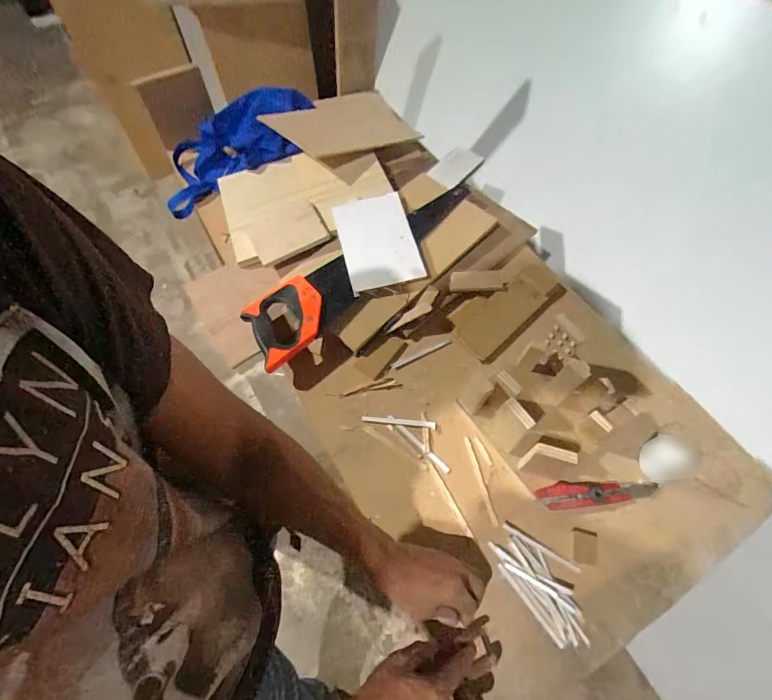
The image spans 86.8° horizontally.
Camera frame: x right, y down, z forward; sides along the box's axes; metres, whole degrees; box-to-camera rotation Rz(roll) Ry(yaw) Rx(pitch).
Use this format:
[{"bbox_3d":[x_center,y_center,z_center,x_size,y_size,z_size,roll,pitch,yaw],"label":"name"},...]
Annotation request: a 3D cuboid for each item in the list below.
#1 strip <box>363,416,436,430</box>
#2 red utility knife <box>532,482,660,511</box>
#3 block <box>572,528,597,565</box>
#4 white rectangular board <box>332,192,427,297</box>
[{"bbox_3d":[0.019,0.108,0.609,0.108,0.005,0.011,5,60,2],"label":"strip"},{"bbox_3d":[0.288,0.196,0.558,0.173,0.016,0.033,-4,60,-3],"label":"red utility knife"},{"bbox_3d":[0.256,0.253,0.525,0.029,0.007,0.042,11,60,6],"label":"block"},{"bbox_3d":[-0.016,-0.186,0.691,0.118,0.013,0.167,-18,73,5],"label":"white rectangular board"}]

